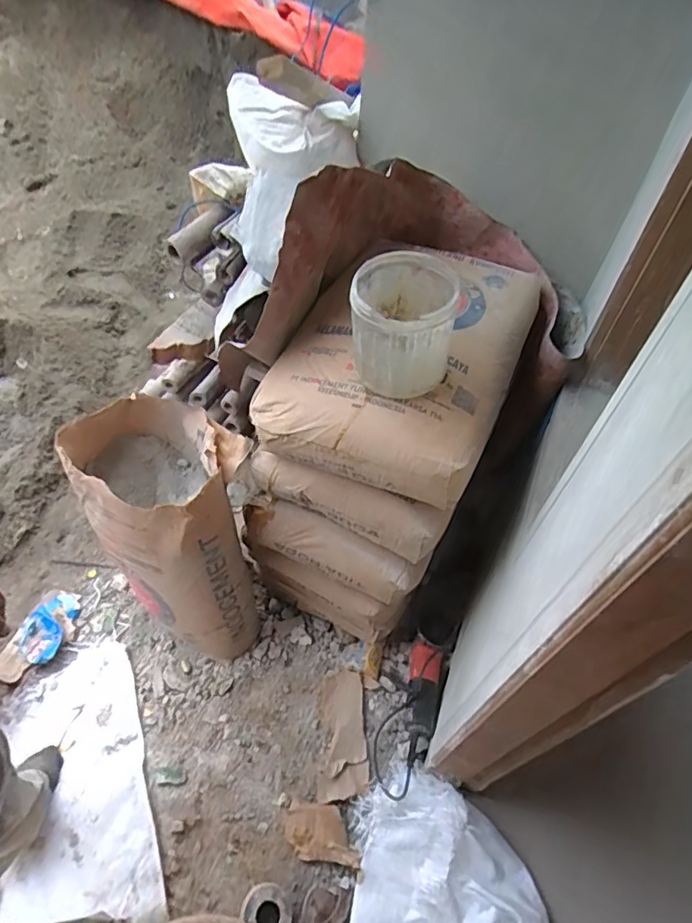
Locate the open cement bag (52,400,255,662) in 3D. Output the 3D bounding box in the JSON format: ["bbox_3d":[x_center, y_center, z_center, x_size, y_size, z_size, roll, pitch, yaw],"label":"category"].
[{"bbox_3d":[-0.360,0.159,1.151,0.401,0.547,0.260,33,56,21],"label":"open cement bag"}]

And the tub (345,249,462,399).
[{"bbox_3d":[0.076,-0.194,0.762,0.134,0.148,0.153,7,51,1],"label":"tub"}]

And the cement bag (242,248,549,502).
[{"bbox_3d":[0.109,-0.203,0.949,0.365,0.127,0.535,22,53,12],"label":"cement bag"}]

